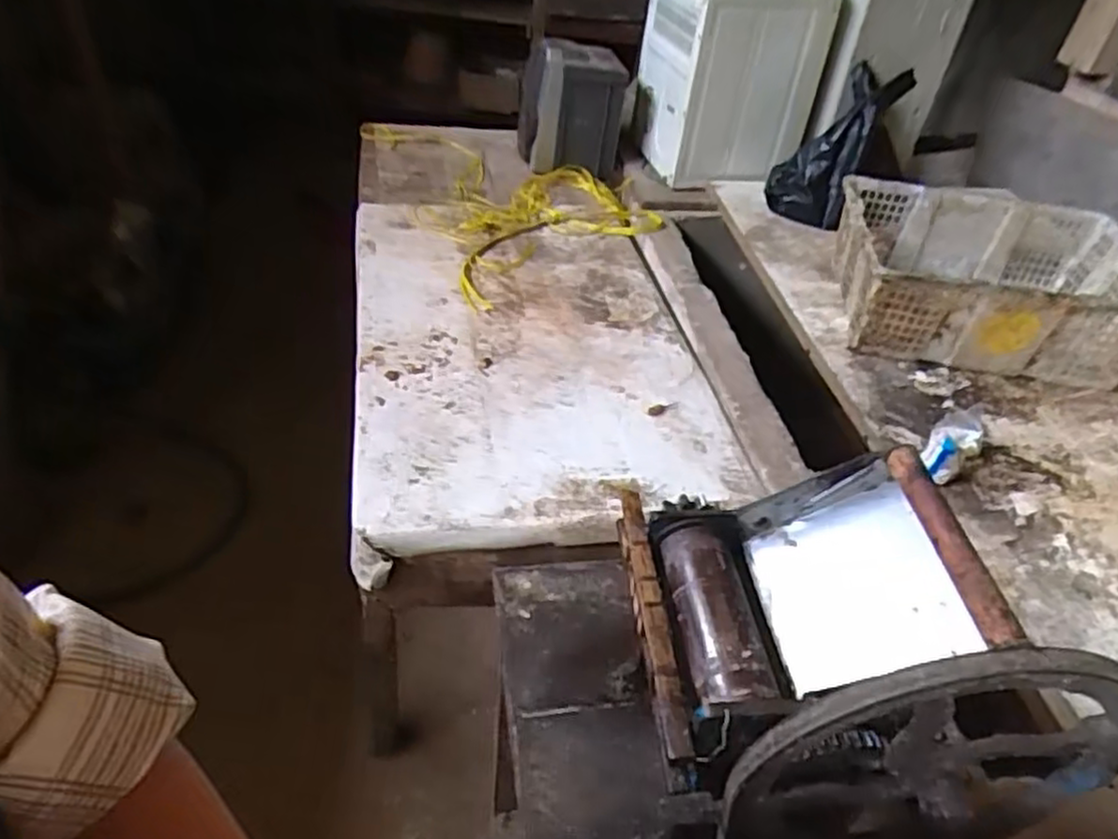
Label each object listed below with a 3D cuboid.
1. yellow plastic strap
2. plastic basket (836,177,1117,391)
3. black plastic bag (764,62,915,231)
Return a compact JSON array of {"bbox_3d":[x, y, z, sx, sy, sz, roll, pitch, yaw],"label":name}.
[{"bbox_3d":[-0.086,-0.501,1.623,0.499,0.044,0.790,-15,44,-20],"label":"yellow plastic strap"},{"bbox_3d":[0.726,-0.240,1.260,0.466,0.177,0.341,7,41,5],"label":"plastic basket"},{"bbox_3d":[0.565,-0.567,1.513,0.143,0.343,0.165,16,22,-49],"label":"black plastic bag"}]

